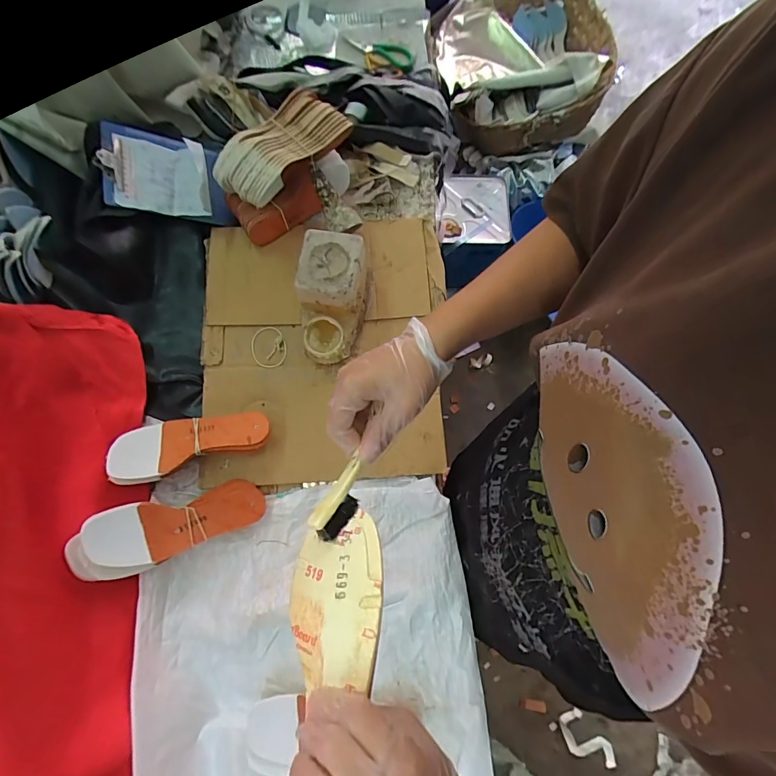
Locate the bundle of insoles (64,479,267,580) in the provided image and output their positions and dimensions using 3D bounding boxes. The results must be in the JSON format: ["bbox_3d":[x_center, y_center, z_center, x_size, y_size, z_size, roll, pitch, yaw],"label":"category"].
[{"bbox_3d":[-0.325,0.209,0.628,0.266,0.064,0.094,-13,73,-26],"label":"bundle of insoles"}]

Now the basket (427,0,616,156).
[{"bbox_3d":[0.392,-0.967,1.213,0.486,0.302,0.428,18,76,7],"label":"basket"}]

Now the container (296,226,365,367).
[{"bbox_3d":[-0.100,-0.156,0.732,0.104,0.118,0.194,7,75,4],"label":"container"}]

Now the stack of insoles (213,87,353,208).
[{"bbox_3d":[-0.193,-0.434,0.750,0.238,0.057,0.142,-41,77,-9],"label":"stack of insoles"}]

